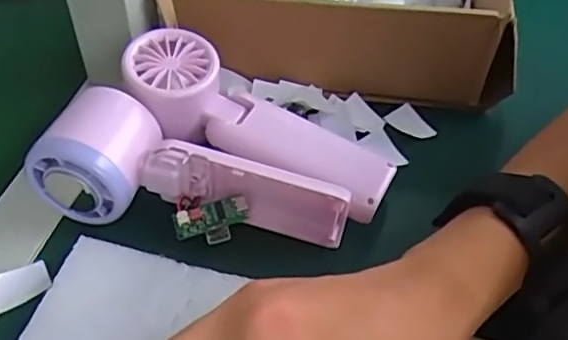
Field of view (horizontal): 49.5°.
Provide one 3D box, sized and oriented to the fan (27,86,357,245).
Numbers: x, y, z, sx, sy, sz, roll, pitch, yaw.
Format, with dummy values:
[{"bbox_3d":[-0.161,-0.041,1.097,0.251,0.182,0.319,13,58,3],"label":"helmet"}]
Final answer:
[{"bbox_3d":[-0.048,0.001,0.329,0.164,0.050,0.056,8,48,5],"label":"fan"}]

